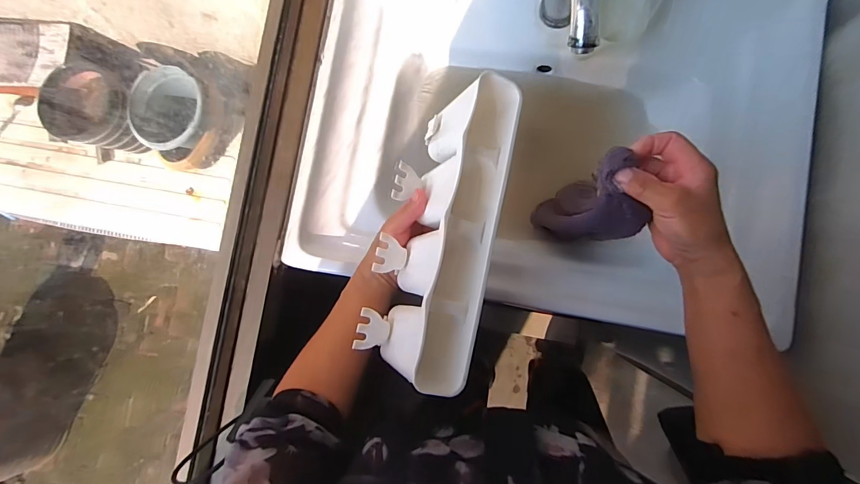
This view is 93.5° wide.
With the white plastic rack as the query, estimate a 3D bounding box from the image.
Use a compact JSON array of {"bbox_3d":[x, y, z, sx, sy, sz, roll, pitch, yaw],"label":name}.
[{"bbox_3d":[0.012,-0.015,0.415,0.110,0.086,0.312,10,74,8],"label":"white plastic rack"}]

